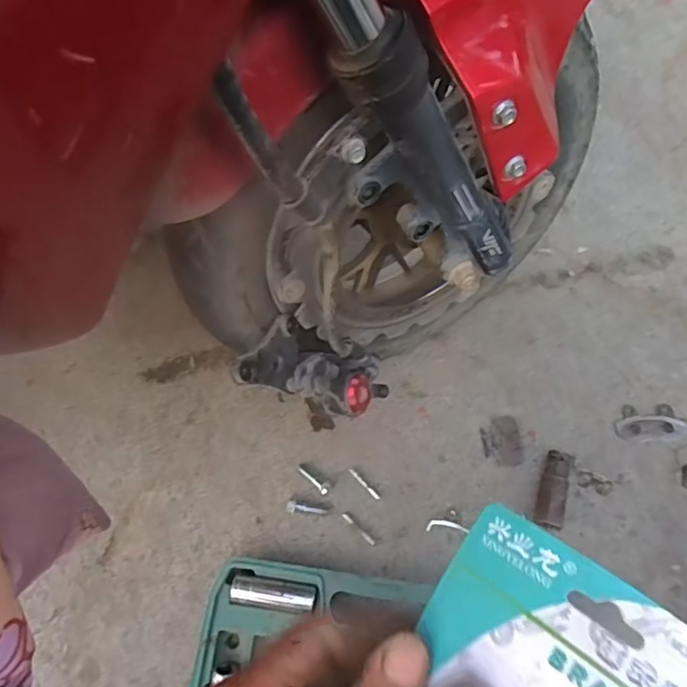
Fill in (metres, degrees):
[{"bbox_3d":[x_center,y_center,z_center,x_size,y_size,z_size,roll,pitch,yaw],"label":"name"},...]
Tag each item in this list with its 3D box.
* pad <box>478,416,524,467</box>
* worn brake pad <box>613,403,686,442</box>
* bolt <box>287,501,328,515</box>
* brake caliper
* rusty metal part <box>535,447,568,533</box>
[{"bbox_3d":[0.173,0.107,0.618,0.042,0.007,0.053,-9,70,-2],"label":"pad"},{"bbox_3d":[0.339,0.087,0.622,0.083,0.004,0.040,-3,70,1],"label":"worn brake pad"},{"bbox_3d":[-0.038,0.172,0.589,0.042,0.010,0.012,11,70,-9],"label":"bolt"},{"bbox_3d":[-0.032,0.023,0.497,0.160,0.059,0.088,17,38,-29],"label":"brake caliper"},{"bbox_3d":[0.215,0.151,0.587,0.027,0.032,0.079,14,71,7],"label":"rusty metal part"}]

